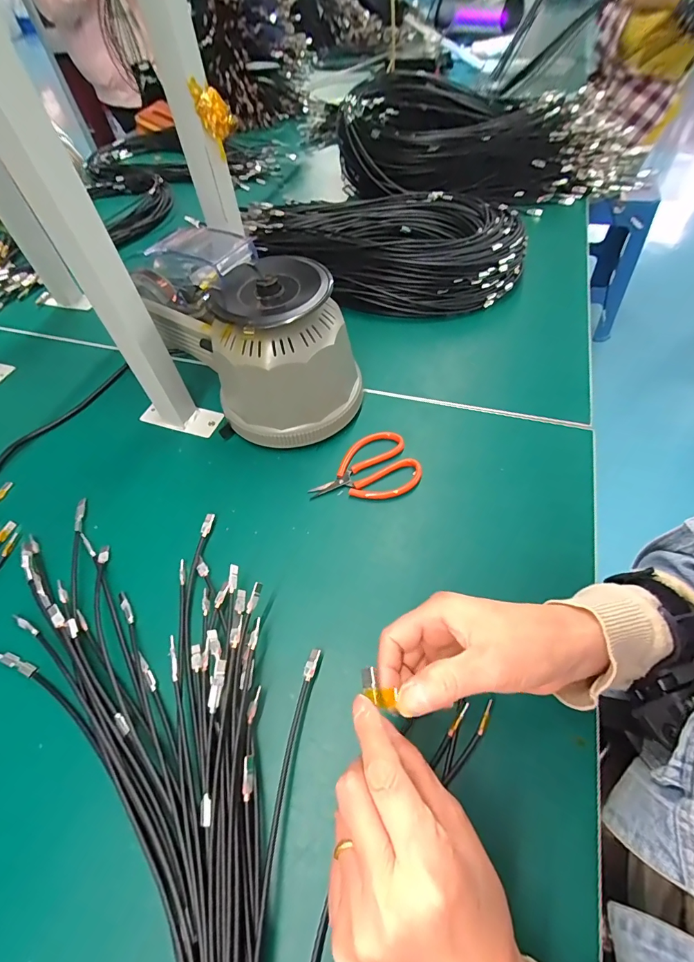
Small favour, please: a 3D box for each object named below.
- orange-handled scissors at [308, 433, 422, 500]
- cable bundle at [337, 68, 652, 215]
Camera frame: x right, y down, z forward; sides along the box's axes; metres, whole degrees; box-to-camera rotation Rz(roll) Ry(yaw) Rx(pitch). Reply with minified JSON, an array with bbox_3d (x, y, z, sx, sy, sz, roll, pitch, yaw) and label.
[{"bbox_3d":[0.017,-0.009,0.424,0.112,0.009,0.076,-20,56,-10],"label":"orange-handled scissors"},{"bbox_3d":[0.264,-0.664,0.796,0.536,0.125,0.305,8,57,10],"label":"cable bundle"}]

